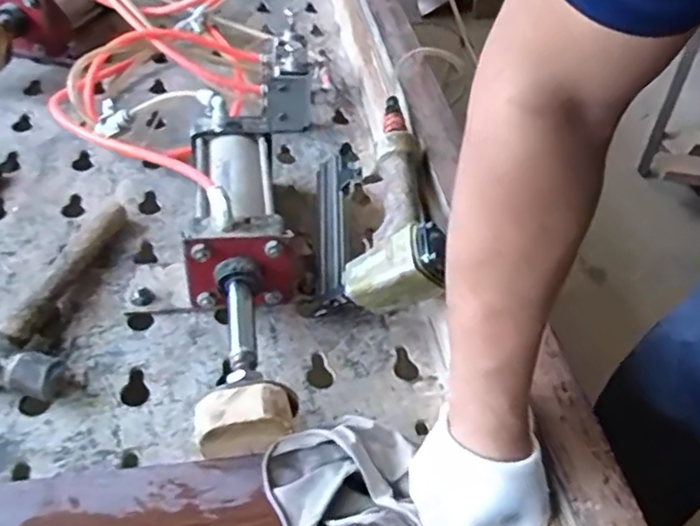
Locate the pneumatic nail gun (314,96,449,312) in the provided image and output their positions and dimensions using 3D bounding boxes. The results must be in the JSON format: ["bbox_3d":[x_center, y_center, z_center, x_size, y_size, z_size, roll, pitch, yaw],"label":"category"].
[{"bbox_3d":[0.020,-0.056,0.695,0.056,0.163,0.268,33,36,-32],"label":"pneumatic nail gun"}]

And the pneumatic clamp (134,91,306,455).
[{"bbox_3d":[-0.126,0.006,0.634,0.165,0.119,0.388,-1,47,-8],"label":"pneumatic clamp"}]

